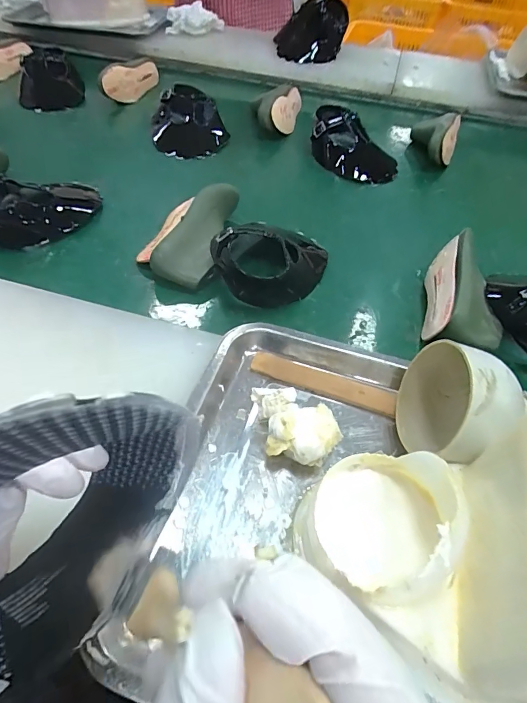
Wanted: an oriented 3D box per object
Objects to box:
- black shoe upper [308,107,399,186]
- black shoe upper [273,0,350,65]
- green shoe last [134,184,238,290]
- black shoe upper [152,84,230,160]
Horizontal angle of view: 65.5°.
[{"bbox_3d":[0.157,-0.364,0.722,0.103,0.073,0.158,-23,55,-19],"label":"black shoe upper"},{"bbox_3d":[0.109,-0.737,0.936,0.156,0.099,0.119,7,51,4],"label":"black shoe upper"},{"bbox_3d":[-0.106,-0.169,0.558,0.107,0.067,0.184,8,51,6],"label":"green shoe last"},{"bbox_3d":[-0.139,-0.425,0.761,0.133,0.073,0.140,-9,52,-8],"label":"black shoe upper"}]

